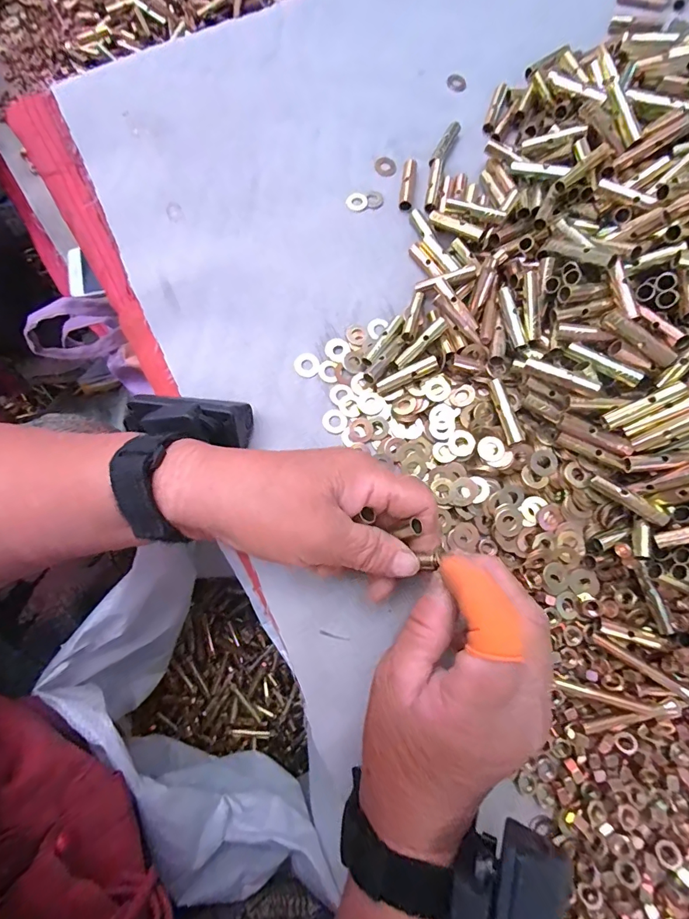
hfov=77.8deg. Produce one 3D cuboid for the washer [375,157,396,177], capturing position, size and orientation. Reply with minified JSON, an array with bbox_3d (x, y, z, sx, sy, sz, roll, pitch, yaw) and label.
[{"bbox_3d":[0.033,-0.234,0.341,0.017,0.004,0.020,11,76,1],"label":"washer"}]

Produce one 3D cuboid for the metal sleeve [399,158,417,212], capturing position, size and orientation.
[{"bbox_3d":[0.049,-0.213,0.331,0.010,0.008,0.045,8,76,0],"label":"metal sleeve"}]

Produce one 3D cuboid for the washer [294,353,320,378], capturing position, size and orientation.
[{"bbox_3d":[-0.026,-0.066,0.295,0.017,0.004,0.017,0,76,-2],"label":"washer"}]

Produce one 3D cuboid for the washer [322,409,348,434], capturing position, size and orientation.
[{"bbox_3d":[-0.006,-0.026,0.289,0.017,0.004,0.016,0,76,-2],"label":"washer"}]

